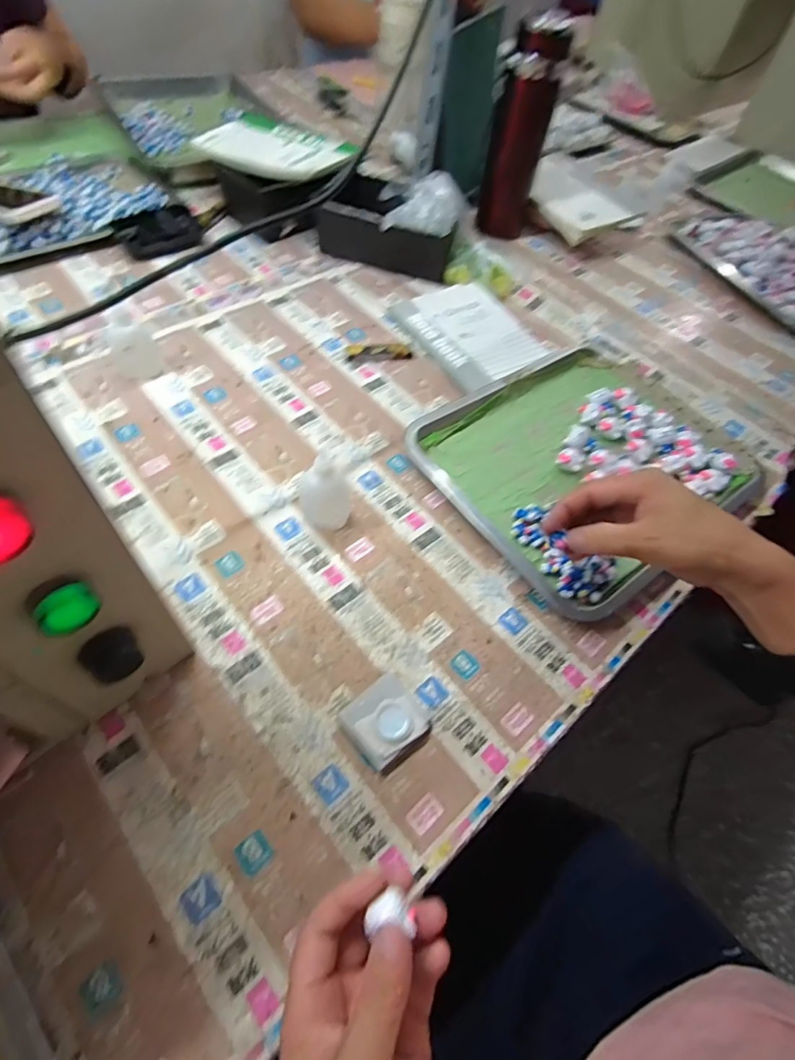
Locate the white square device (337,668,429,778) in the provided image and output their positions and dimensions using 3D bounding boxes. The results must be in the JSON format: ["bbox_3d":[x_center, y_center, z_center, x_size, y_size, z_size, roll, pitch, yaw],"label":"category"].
[{"bbox_3d":[-0.008,0.137,0.359,0.053,0.015,0.052,-35,67,-25],"label":"white square device"}]

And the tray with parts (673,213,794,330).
[{"bbox_3d":[0.529,-0.372,0.706,0.142,0.047,0.282,-20,62,-19],"label":"tray with parts"}]

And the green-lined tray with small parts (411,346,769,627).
[{"bbox_3d":[0.188,-0.076,0.509,0.288,0.023,0.259,-31,66,-24],"label":"green-lined tray with small parts"}]

